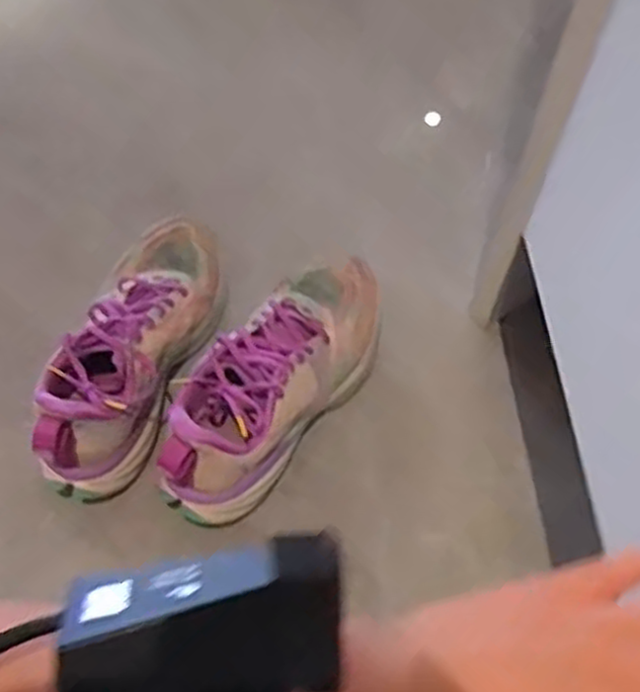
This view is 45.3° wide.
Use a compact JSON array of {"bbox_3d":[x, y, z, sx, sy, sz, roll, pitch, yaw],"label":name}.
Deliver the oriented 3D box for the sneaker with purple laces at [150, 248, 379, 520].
[{"bbox_3d":[-0.033,0.031,0.644,0.102,0.121,0.268,28,64,14],"label":"sneaker with purple laces"}]

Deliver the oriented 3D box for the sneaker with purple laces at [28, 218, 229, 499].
[{"bbox_3d":[-0.157,0.002,0.661,0.098,0.122,0.262,9,61,4],"label":"sneaker with purple laces"}]

